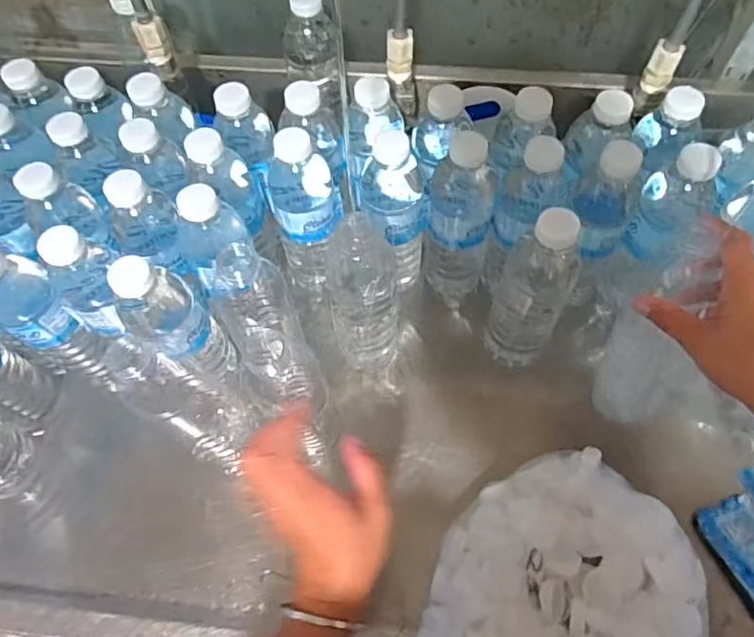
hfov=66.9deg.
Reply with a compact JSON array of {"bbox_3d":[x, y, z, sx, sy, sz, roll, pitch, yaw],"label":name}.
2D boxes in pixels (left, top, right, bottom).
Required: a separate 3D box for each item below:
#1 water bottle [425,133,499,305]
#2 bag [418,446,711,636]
[{"bbox_3d":[0.081,-0.091,0.556,0.064,0.201,0.062,9,61,6],"label":"water bottle"},{"bbox_3d":[0.159,0.212,0.475,0.211,0.053,0.190,11,62,7],"label":"bag"}]

